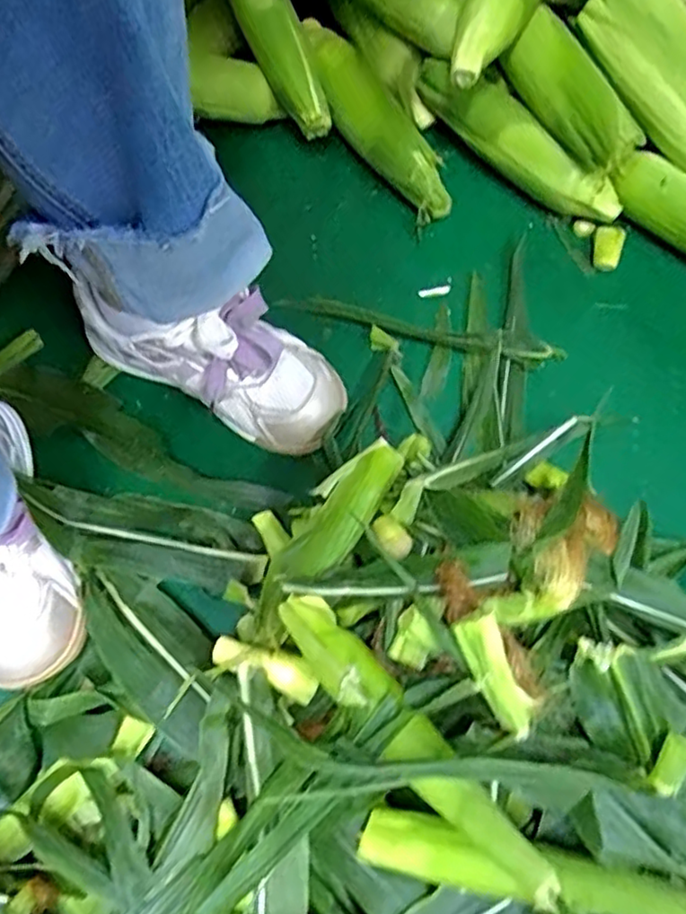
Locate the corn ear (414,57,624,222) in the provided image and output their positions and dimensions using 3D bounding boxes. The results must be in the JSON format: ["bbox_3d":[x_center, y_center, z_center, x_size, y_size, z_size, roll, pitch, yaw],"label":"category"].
[{"bbox_3d":[0.165,-0.298,0.609,0.229,0.047,0.046,43,76,11],"label":"corn ear"}]

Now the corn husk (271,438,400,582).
[{"bbox_3d":[-0.003,0.041,0.453,0.045,0.037,0.123,29,74,8],"label":"corn husk"}]

